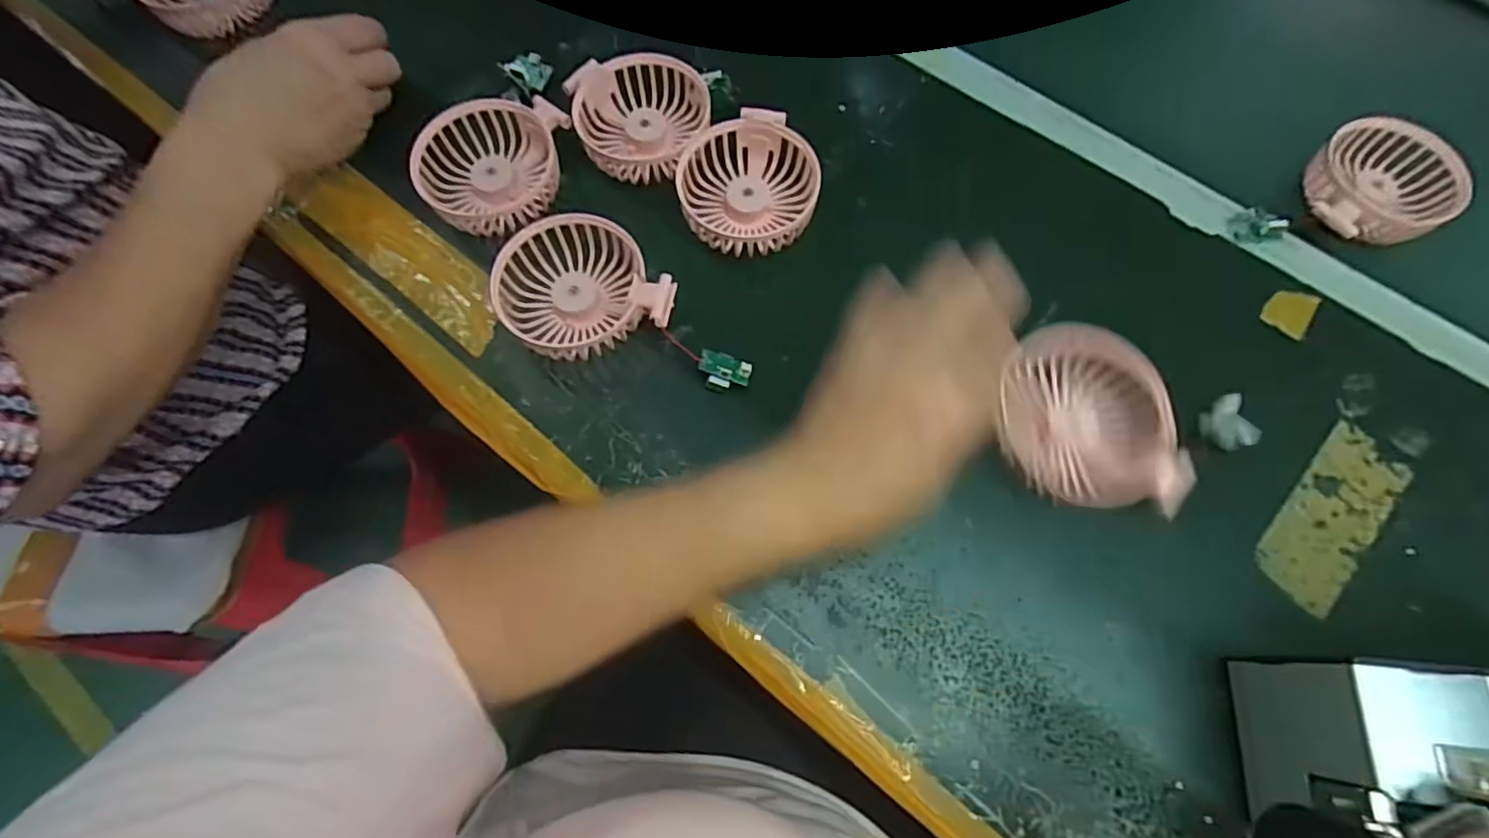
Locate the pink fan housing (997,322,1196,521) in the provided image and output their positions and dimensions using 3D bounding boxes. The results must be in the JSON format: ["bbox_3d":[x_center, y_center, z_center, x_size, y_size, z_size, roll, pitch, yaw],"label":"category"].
[{"bbox_3d":[0.192,-0.003,0.362,0.082,0.031,0.104,1,69,1],"label":"pink fan housing"}]

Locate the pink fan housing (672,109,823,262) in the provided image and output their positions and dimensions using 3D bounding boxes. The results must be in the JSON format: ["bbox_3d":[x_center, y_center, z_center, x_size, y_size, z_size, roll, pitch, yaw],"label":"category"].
[{"bbox_3d":[0.003,-0.154,0.425,0.086,0.031,0.094,1,69,1],"label":"pink fan housing"}]

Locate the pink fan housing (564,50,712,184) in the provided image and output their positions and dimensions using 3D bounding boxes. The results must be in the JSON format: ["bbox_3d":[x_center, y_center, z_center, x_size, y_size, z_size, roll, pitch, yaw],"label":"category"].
[{"bbox_3d":[-0.069,-0.205,0.442,0.088,0.031,0.084,0,69,0],"label":"pink fan housing"}]

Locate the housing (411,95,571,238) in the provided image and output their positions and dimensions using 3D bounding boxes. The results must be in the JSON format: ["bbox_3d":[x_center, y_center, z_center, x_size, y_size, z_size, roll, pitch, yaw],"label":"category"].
[{"bbox_3d":[-0.167,-0.168,0.430,0.086,0.034,0.091,6,70,3],"label":"housing"}]

